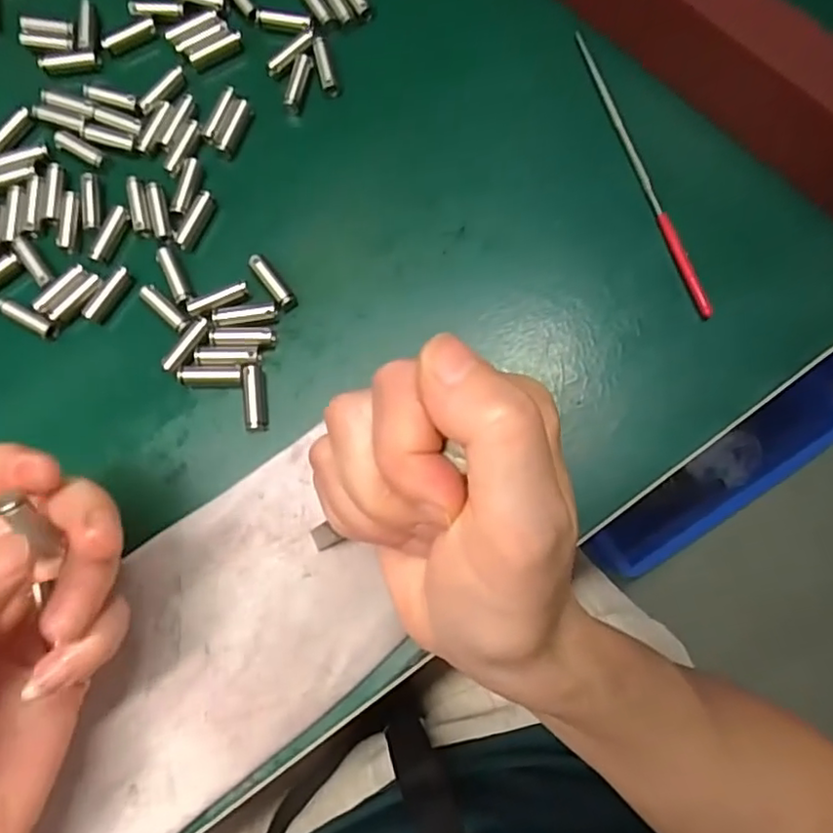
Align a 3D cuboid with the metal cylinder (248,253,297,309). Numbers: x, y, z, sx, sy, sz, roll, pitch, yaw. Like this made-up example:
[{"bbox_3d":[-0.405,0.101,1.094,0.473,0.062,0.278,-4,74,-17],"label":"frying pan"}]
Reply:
[{"bbox_3d":[-0.058,-0.054,0.250,0.007,0.004,0.025,-36,81,-7],"label":"metal cylinder"}]

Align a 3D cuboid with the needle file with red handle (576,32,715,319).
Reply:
[{"bbox_3d":[0.092,-0.101,0.255,0.004,0.006,0.133,-18,80,-4],"label":"needle file with red handle"}]

